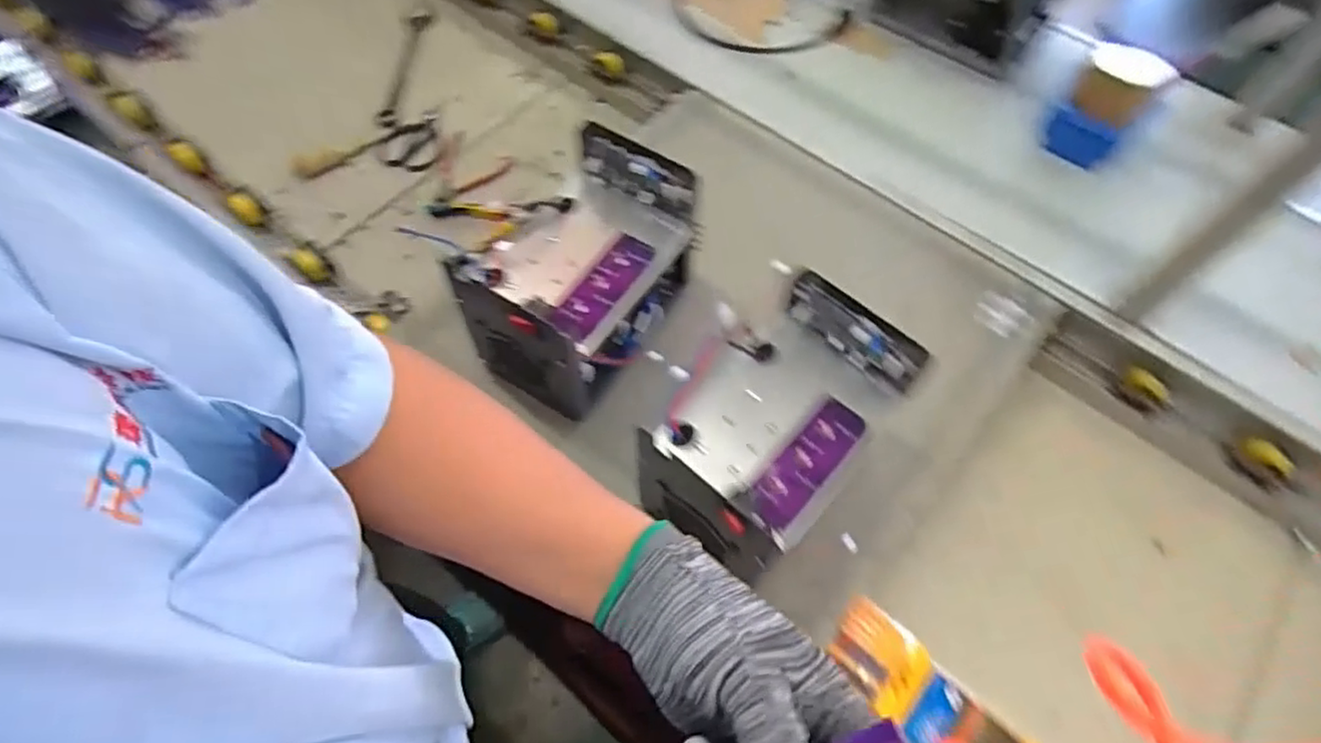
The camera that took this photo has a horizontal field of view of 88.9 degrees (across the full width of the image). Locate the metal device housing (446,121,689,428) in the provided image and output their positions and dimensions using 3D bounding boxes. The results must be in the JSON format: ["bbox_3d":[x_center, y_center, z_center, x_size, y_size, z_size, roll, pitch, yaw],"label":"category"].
[{"bbox_3d":[-0.087,-0.110,0.722,0.166,0.165,0.235,31,65,14],"label":"metal device housing"}]

